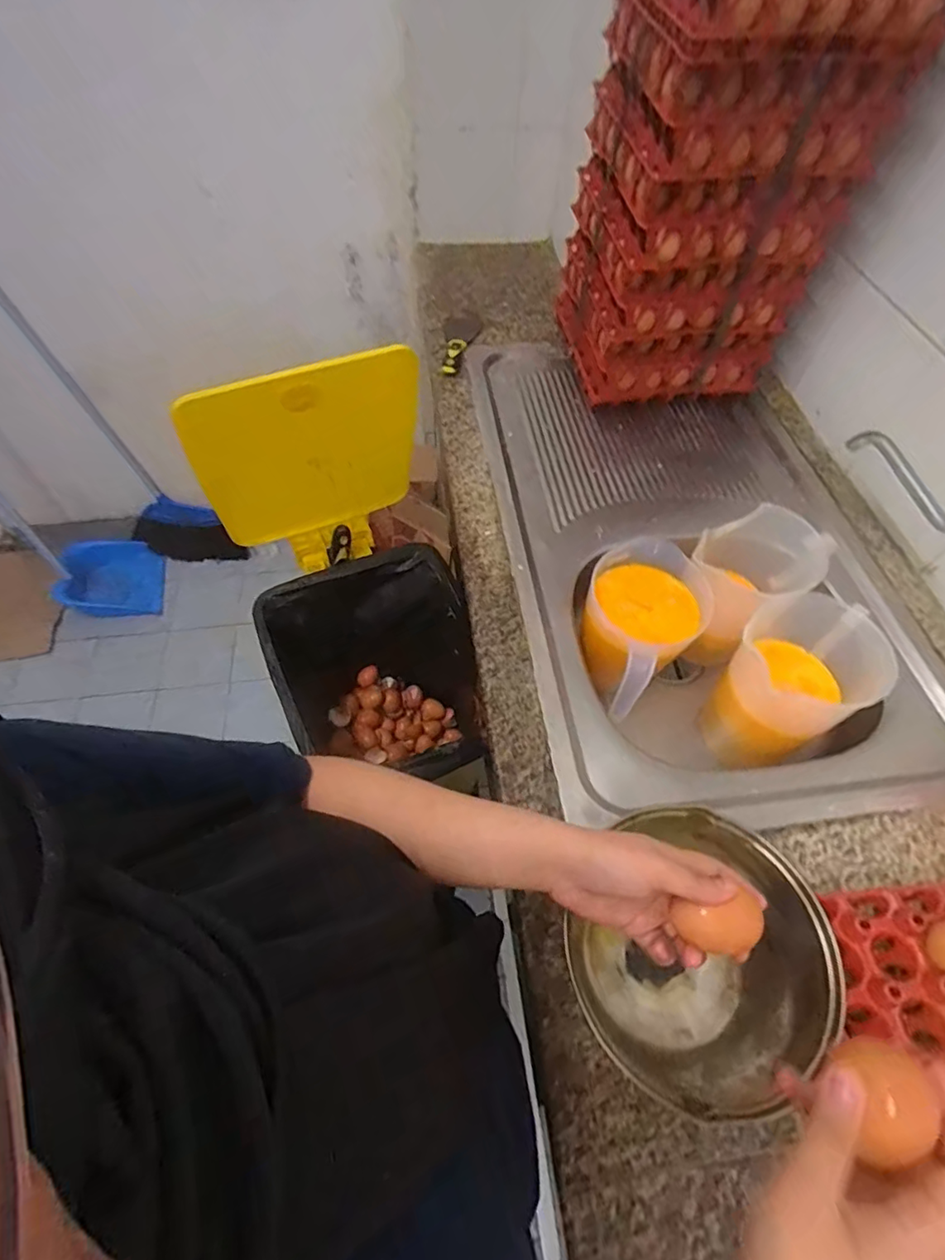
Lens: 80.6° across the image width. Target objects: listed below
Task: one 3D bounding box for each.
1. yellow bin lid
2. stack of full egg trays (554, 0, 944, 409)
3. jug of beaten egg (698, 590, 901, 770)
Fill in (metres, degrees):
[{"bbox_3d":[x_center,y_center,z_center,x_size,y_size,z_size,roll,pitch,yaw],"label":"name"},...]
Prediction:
[{"bbox_3d":[-0.233,-0.221,0.834,0.303,0.432,0.060,-15,74,-15],"label":"yellow bin lid"},{"bbox_3d":[0.334,-0.632,0.800,0.281,0.555,0.269,-8,59,-5],"label":"stack of full egg trays"},{"bbox_3d":[0.392,0.068,0.701,0.150,0.199,0.132,-35,65,-19],"label":"jug of beaten egg"}]

